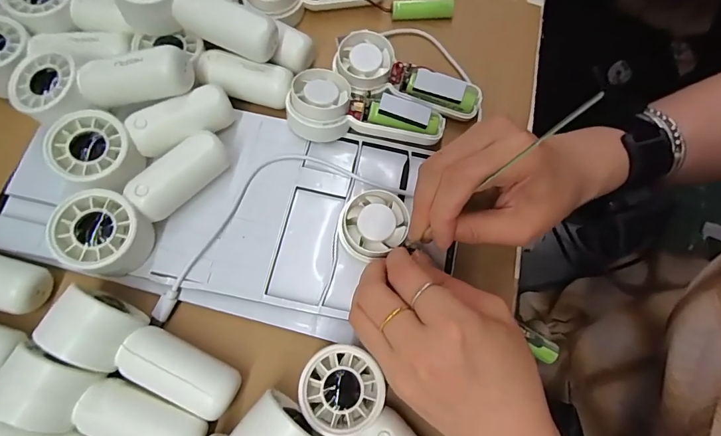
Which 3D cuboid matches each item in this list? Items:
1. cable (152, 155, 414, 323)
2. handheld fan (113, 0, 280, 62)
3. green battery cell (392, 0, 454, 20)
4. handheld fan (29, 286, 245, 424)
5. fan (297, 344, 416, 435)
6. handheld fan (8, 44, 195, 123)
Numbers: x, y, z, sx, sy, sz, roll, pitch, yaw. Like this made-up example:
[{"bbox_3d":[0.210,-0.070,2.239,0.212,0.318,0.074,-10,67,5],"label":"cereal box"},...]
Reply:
[{"bbox_3d":[-0.061,-0.004,0.269,0.182,0.004,0.067,-28,76,-9],"label":"cable"},{"bbox_3d":[-0.111,-0.139,0.270,0.111,0.033,0.046,22,74,-7],"label":"handheld fan"},{"bbox_3d":[0.051,-0.169,0.325,0.049,0.015,0.010,0,73,-1],"label":"green battery cell"},{"bbox_3d":[-0.123,0.078,0.232,0.107,0.044,0.032,30,75,-6],"label":"handheld fan"},{"bbox_3d":[0.012,0.119,0.224,0.106,0.029,0.042,43,77,11],"label":"fan"},{"bbox_3d":[-0.166,-0.084,0.254,0.112,0.027,0.045,1,73,0],"label":"handheld fan"}]

